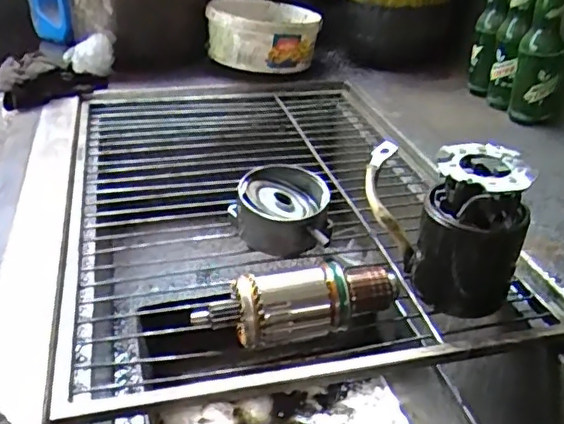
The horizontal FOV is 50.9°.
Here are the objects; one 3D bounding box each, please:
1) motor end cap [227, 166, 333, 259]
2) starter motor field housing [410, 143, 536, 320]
[{"bbox_3d":[-0.002,-0.001,0.614,0.102,0.057,0.105,2,31,0],"label":"motor end cap"},{"bbox_3d":[0.164,0.024,0.521,0.087,0.149,0.072,13,33,17],"label":"starter motor field housing"}]

